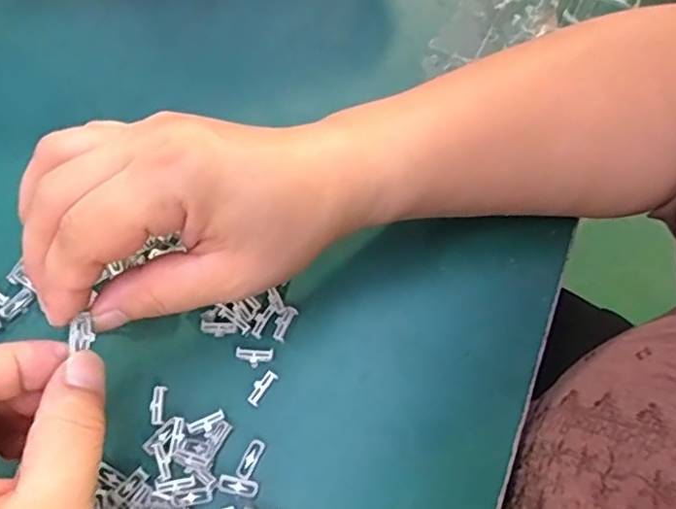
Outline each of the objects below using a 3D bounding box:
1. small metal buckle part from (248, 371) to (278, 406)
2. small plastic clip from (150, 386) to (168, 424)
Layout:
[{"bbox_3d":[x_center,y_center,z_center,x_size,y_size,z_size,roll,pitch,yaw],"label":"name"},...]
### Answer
[{"bbox_3d":[-0.034,0.059,0.268,0.007,0.004,0.016,34,71,10],"label":"small metal buckle part"},{"bbox_3d":[-0.079,0.066,0.265,0.006,0.005,0.016,1,69,-3],"label":"small plastic clip"}]

